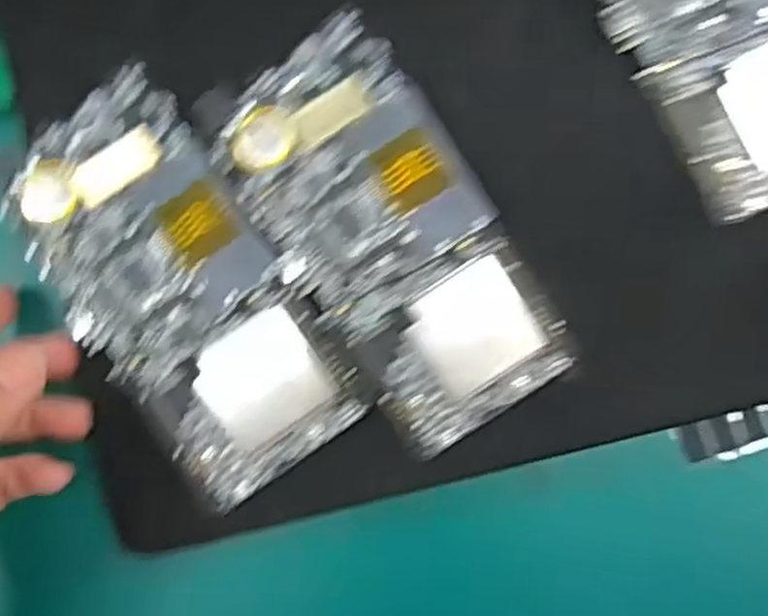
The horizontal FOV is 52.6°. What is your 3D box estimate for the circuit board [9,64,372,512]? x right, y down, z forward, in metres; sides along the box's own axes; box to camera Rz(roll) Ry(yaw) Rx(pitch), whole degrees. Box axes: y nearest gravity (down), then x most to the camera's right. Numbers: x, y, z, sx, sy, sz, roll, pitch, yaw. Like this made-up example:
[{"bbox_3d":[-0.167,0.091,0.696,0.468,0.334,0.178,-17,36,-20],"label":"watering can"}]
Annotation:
[{"bbox_3d":[-0.075,-0.006,0.282,0.072,0.015,0.149,-34,83,-4],"label":"circuit board"}]

